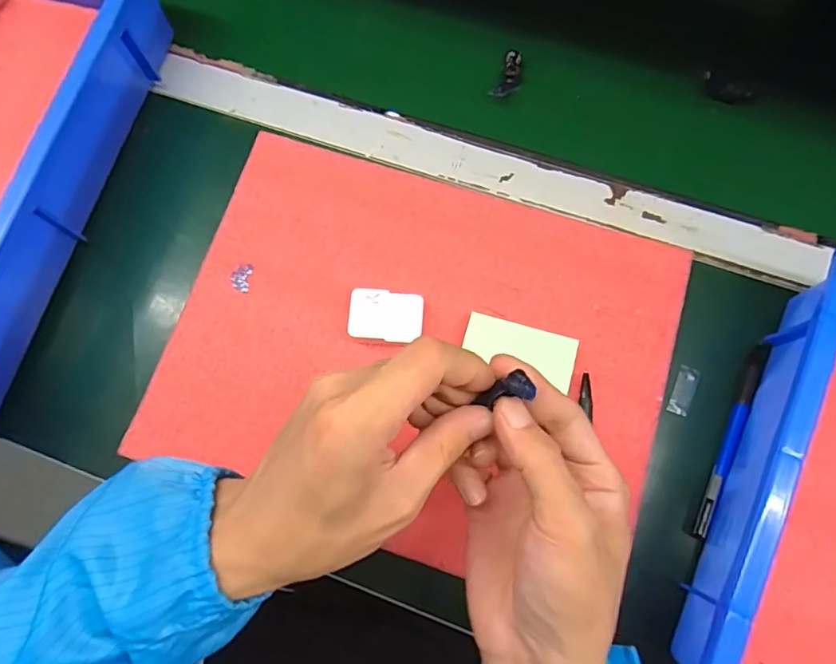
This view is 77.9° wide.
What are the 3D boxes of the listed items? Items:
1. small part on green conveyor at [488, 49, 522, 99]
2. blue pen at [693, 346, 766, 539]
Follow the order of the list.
[{"bbox_3d":[0.076,-0.213,0.430,0.020,0.007,0.045,22,75,7],"label":"small part on green conveyor"},{"bbox_3d":[0.213,0.073,0.353,0.009,0.013,0.136,25,75,7],"label":"blue pen"}]

